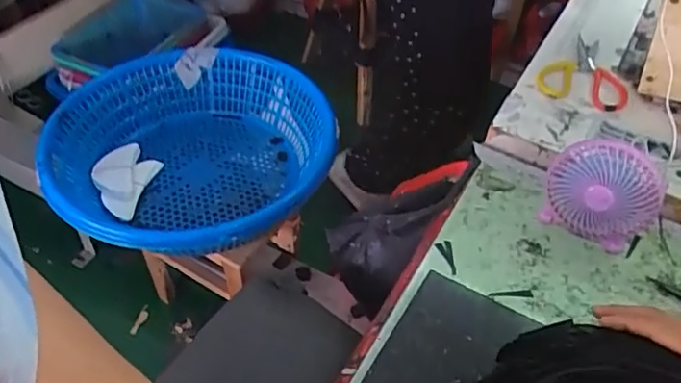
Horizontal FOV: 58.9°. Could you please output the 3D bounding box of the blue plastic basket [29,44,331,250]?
[{"bbox_3d":[-0.300,-0.088,1.185,0.498,0.159,0.498,2,47,-2],"label":"blue plastic basket"}]

